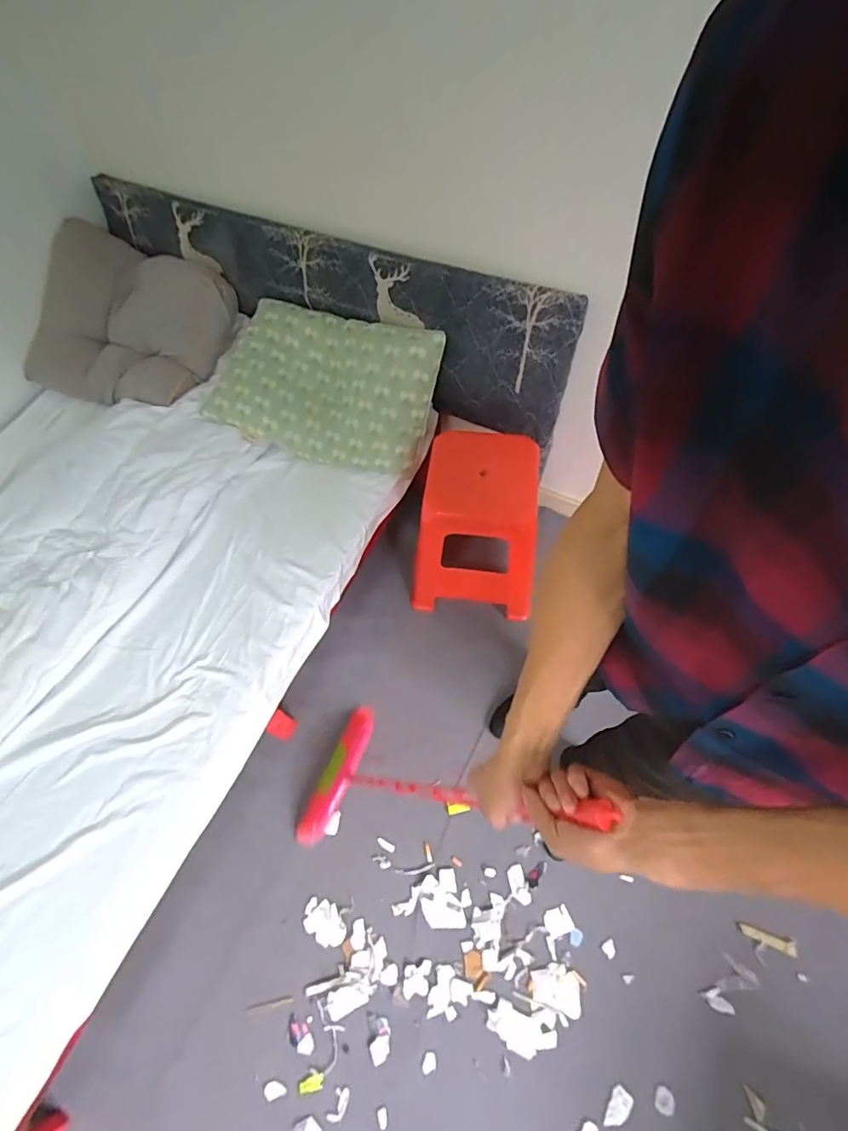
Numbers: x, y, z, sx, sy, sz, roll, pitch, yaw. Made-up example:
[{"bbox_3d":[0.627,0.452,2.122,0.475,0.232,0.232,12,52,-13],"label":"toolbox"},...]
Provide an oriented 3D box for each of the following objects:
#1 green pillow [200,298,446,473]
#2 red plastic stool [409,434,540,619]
[{"bbox_3d":[-0.279,-0.492,1.309,0.604,0.128,0.388,19,100,13],"label":"green pillow"},{"bbox_3d":[0.138,-0.091,1.325,0.330,0.450,0.299,-1,62,2],"label":"red plastic stool"}]

